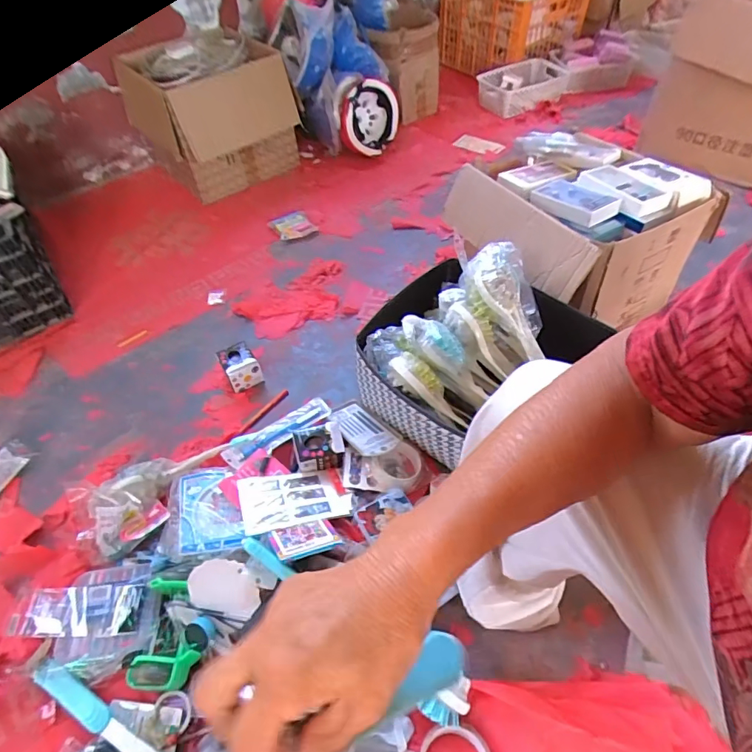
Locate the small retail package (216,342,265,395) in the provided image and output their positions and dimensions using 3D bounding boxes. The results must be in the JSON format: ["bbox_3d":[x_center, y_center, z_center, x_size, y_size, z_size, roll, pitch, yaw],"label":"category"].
[{"bbox_3d":[-0.277,-0.018,0.947,0.068,0.065,0.079,-27,54,-16],"label":"small retail package"}]

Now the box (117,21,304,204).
[{"bbox_3d":[-0.473,-0.754,1.370,0.389,0.347,0.336,-32,56,-20],"label":"box"}]

